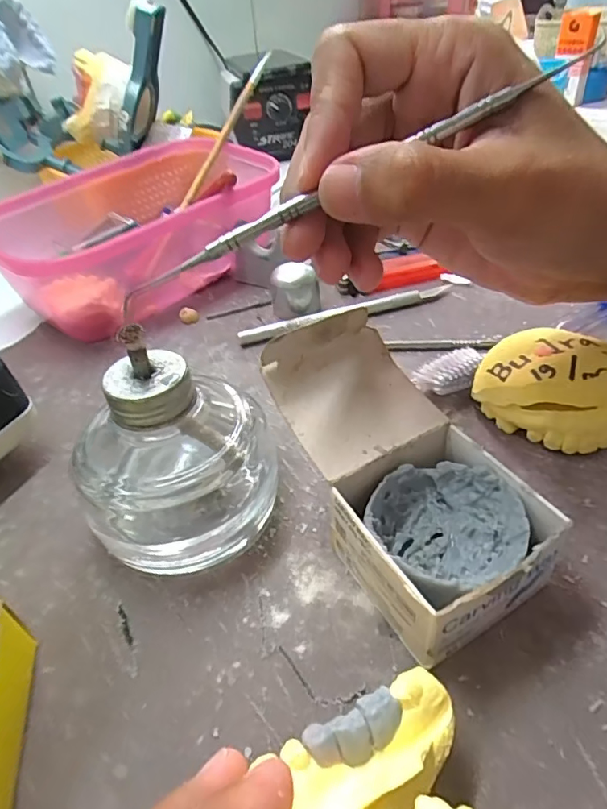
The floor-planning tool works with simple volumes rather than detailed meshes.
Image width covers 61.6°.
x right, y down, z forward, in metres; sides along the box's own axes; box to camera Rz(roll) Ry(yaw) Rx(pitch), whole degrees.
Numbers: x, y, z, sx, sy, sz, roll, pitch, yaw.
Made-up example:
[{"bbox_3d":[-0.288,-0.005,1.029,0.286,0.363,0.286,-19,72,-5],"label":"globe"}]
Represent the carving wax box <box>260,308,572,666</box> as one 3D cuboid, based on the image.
[{"bbox_3d":[0.032,0.024,0.176,0.058,0.063,0.107,-23,43,-19],"label":"carving wax box"}]

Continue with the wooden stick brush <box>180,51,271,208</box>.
[{"bbox_3d":[-0.056,-0.218,0.396,0.011,0.010,0.177,11,65,18],"label":"wooden stick brush"}]

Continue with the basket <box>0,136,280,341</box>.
[{"bbox_3d":[-0.108,-0.122,0.360,0.126,0.064,0.186,30,52,35],"label":"basket"}]

